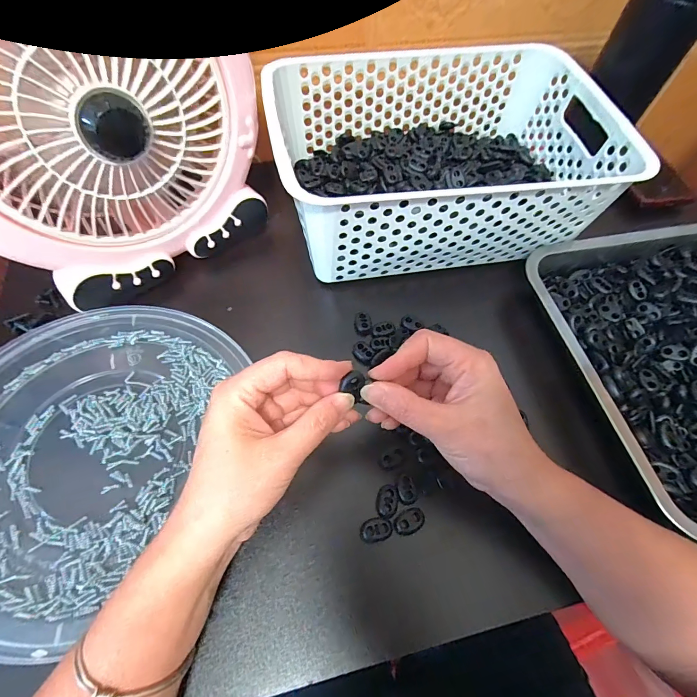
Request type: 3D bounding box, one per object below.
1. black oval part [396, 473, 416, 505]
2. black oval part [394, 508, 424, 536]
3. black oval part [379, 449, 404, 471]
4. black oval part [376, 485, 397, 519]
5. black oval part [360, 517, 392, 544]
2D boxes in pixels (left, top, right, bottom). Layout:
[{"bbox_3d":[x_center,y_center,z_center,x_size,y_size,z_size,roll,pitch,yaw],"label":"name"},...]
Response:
[{"bbox_3d":[0.044,0.106,0.276,0.014,0.007,0.020,-5,62,-6],"label":"black oval part"},{"bbox_3d":[0.044,0.126,0.268,0.023,0.005,0.015,-24,65,-15],"label":"black oval part"},{"bbox_3d":[0.034,0.087,0.288,0.022,0.008,0.013,-22,65,-14],"label":"black oval part"},{"bbox_3d":[0.028,0.113,0.272,0.015,0.004,0.022,3,61,-2],"label":"black oval part"},{"bbox_3d":[0.020,0.130,0.262,0.023,0.005,0.015,-13,63,-10],"label":"black oval part"}]

